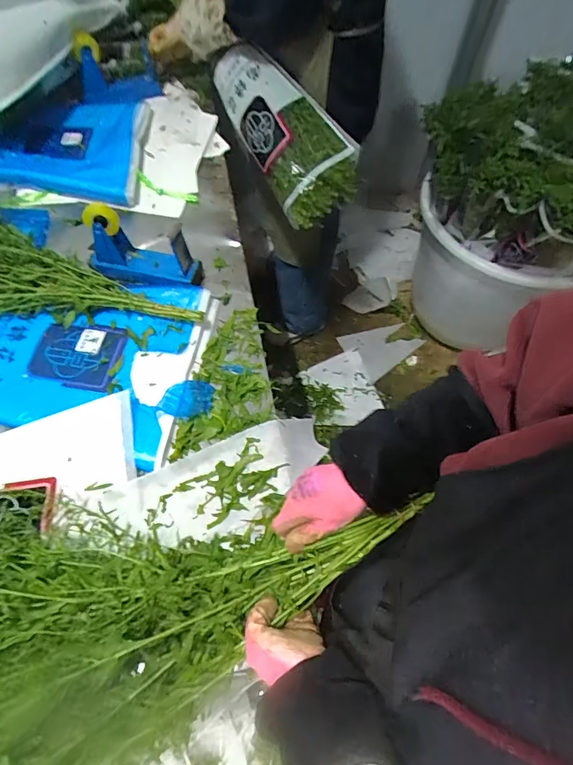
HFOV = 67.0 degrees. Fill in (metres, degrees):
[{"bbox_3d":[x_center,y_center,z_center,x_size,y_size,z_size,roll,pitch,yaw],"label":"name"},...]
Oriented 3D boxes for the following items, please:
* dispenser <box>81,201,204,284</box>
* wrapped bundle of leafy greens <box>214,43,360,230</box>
[{"bbox_3d":[-0.255,-0.233,0.773,0.187,0.124,0.082,9,60,3],"label":"dispenser"},{"bbox_3d":[-0.014,-0.545,0.967,0.156,0.191,0.379,-44,99,-23],"label":"wrapped bundle of leafy greens"}]

